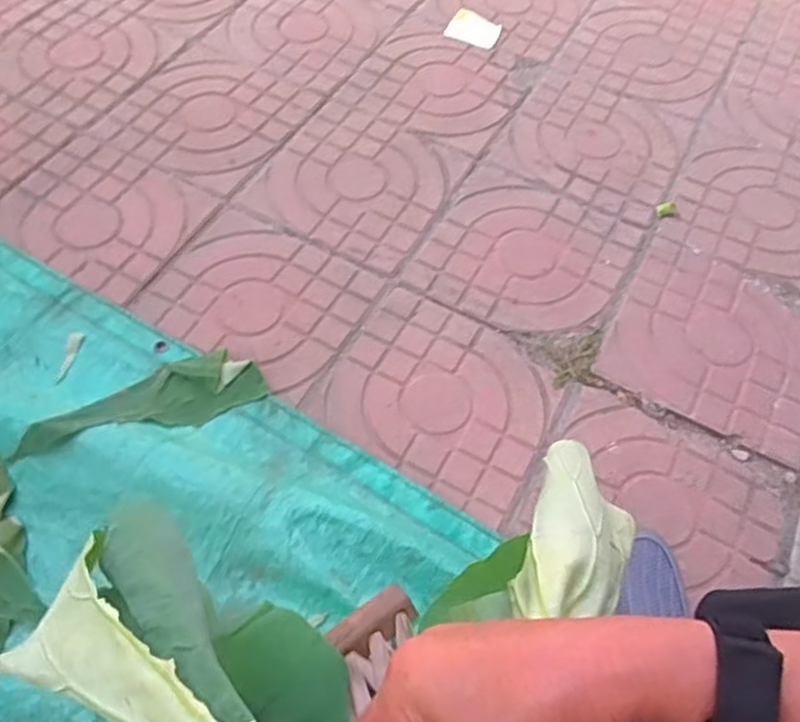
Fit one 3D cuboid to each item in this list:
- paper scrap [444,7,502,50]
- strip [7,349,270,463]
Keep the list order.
[{"bbox_3d":[0.147,-0.655,1.380,0.100,0.018,0.069,24,60,10],"label":"paper scrap"},{"bbox_3d":[-0.333,0.047,0.902,0.313,0.046,0.100,-16,62,-14],"label":"strip"}]

